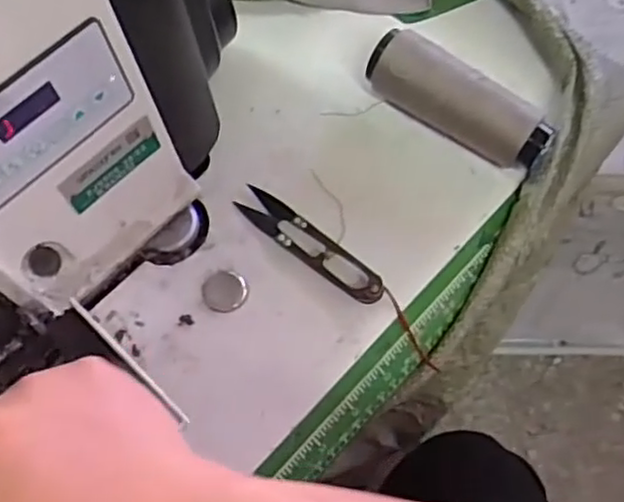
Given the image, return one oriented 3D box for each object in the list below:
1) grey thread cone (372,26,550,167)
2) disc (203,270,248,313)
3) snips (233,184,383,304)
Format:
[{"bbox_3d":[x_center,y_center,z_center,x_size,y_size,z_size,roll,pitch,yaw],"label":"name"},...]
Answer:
[{"bbox_3d":[0.084,-0.084,0.400,0.108,0.039,0.033,33,72,15],"label":"grey thread cone"},{"bbox_3d":[-0.048,0.022,0.382,0.024,0.004,0.024,3,67,4],"label":"disc"},{"bbox_3d":[-0.001,-0.005,0.386,0.100,0.011,0.020,38,73,17],"label":"snips"}]

